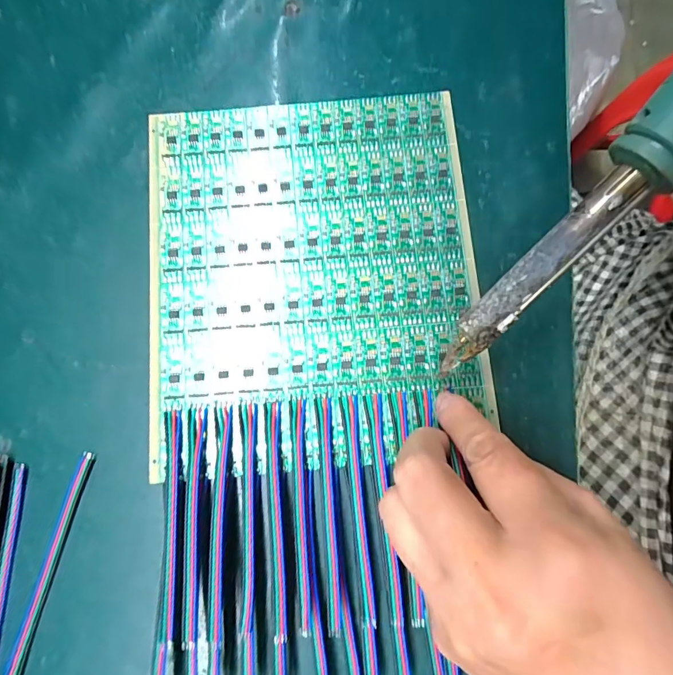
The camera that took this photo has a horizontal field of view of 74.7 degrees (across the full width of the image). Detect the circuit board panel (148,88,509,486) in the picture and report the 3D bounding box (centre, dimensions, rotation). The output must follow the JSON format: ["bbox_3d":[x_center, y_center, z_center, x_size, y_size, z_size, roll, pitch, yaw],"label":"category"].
[{"bbox_3d":[-0.013,-0.034,0.225,0.162,0.004,0.190,-4,79,0],"label":"circuit board panel"}]

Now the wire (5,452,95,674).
[{"bbox_3d":[-0.130,0.102,0.200,0.007,0.004,0.099,13,80,3],"label":"wire"}]

